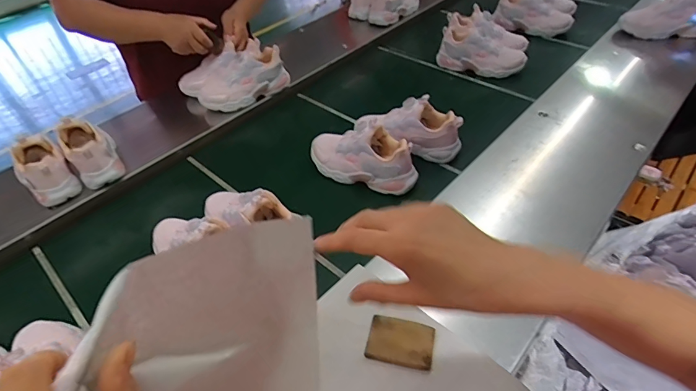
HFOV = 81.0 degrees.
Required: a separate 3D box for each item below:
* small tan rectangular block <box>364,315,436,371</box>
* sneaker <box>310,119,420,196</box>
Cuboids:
[{"bbox_3d":[0.060,0.167,0.463,0.072,0.011,0.050,10,46,14],"label":"small tan rectangular block"},{"bbox_3d":[0.022,-0.081,0.771,0.218,0.108,0.072,16,48,20],"label":"sneaker"}]

